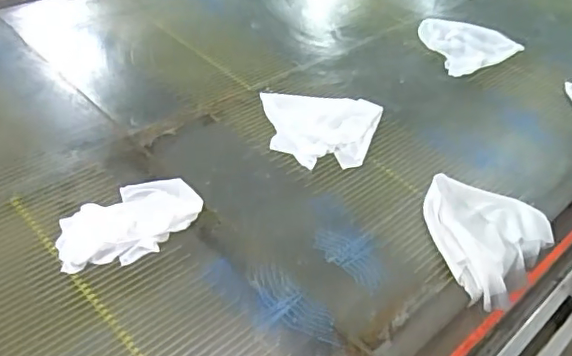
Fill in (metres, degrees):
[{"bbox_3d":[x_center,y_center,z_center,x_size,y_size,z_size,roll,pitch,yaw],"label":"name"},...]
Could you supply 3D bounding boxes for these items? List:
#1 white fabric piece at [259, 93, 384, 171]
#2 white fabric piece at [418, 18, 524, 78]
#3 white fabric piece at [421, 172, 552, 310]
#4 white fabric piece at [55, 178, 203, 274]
[{"bbox_3d":[0.072,-0.091,1.000,0.204,0.019,0.198,-2,42,-9],"label":"white fabric piece"},{"bbox_3d":[0.386,-0.286,1.248,0.217,0.013,0.202,1,45,-1],"label":"white fabric piece"},{"bbox_3d":[0.286,0.098,0.848,0.189,0.052,0.207,22,44,18],"label":"white fabric piece"},{"bbox_3d":[-0.218,0.058,0.791,0.128,0.029,0.209,30,46,25],"label":"white fabric piece"}]

